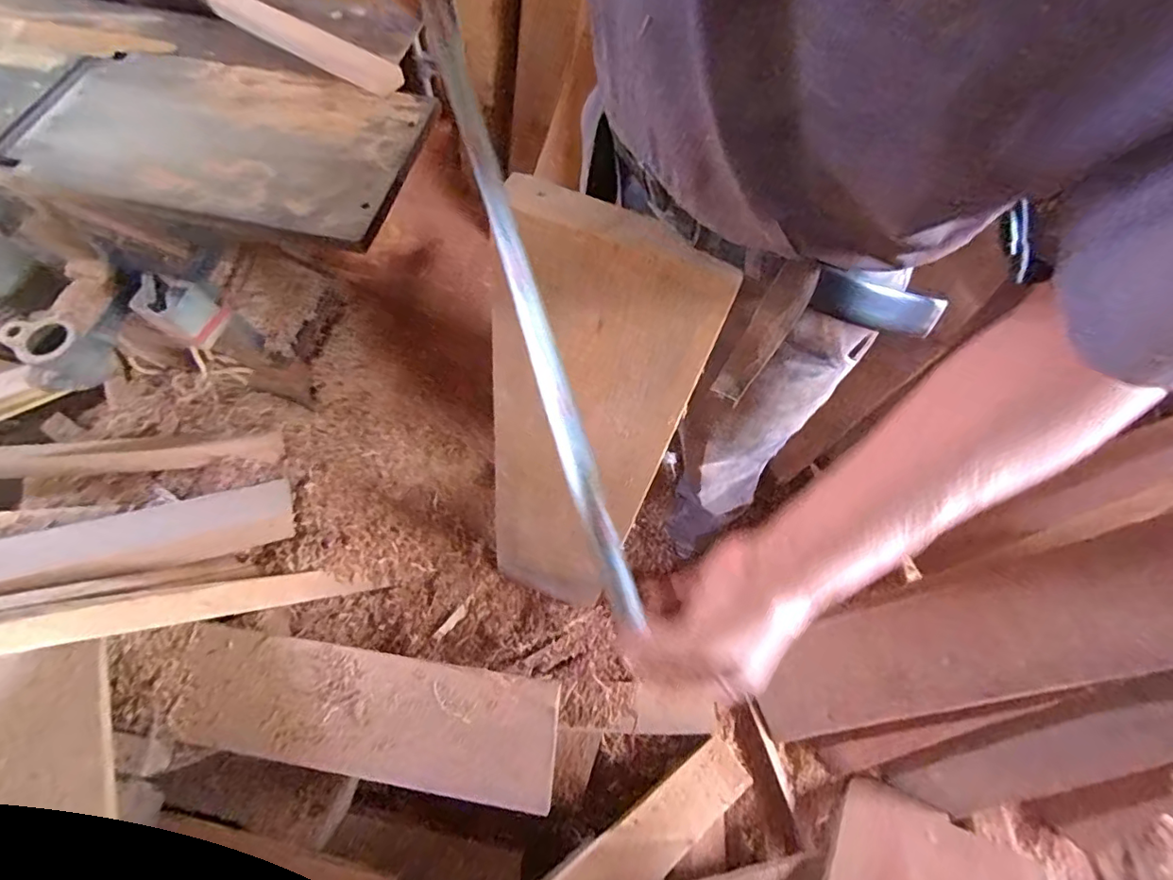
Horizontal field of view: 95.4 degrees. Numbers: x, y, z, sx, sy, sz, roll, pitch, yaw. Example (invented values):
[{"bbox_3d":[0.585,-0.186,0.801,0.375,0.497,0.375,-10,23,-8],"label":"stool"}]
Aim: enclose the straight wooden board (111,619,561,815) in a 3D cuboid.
[{"bbox_3d":[-0.411,0.427,0.856,0.723,0.025,0.177,8,66,5],"label":"straight wooden board"}]

